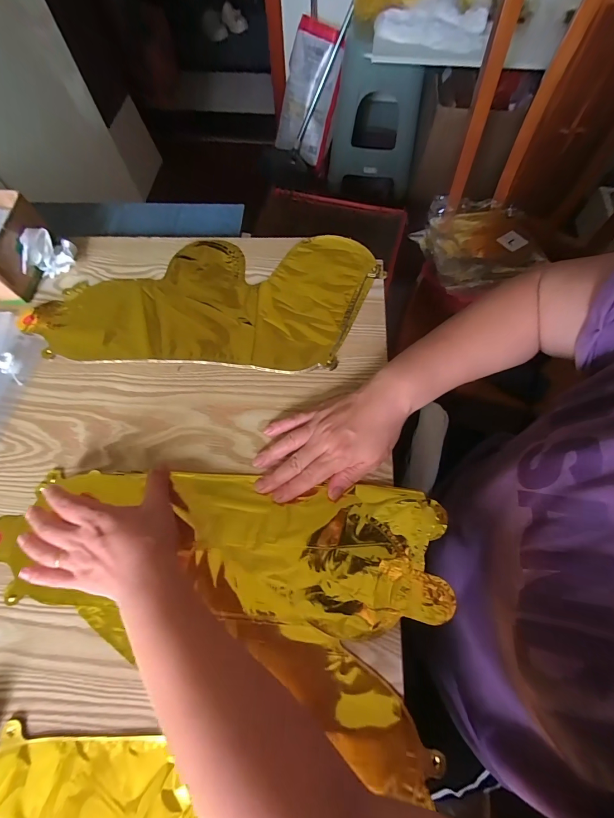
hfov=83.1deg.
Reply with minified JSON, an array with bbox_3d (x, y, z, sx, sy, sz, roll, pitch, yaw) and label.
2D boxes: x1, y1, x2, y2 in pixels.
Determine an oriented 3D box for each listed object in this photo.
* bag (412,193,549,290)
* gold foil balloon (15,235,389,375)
[{"bbox_3d":[0.405,-0.383,0.793,0.273,0.051,0.252,-11,67,-3],"label":"bag"},{"bbox_3d":[-0.129,-0.140,0.447,0.420,0.009,0.200,0,66,2],"label":"gold foil balloon"}]

